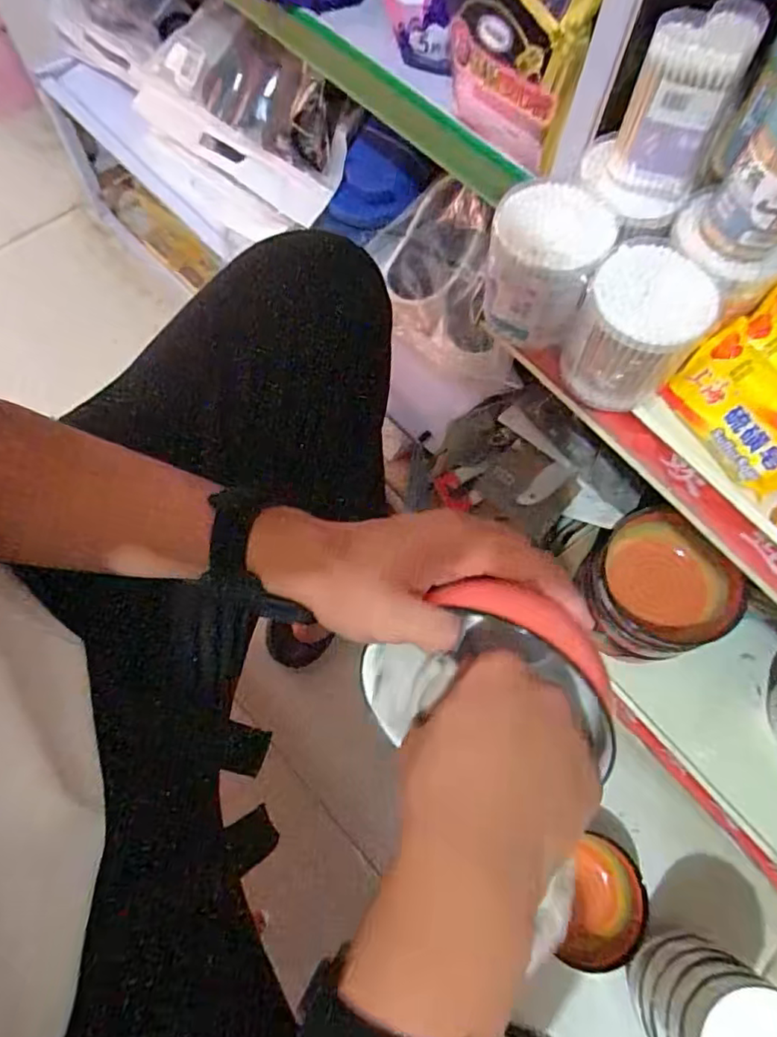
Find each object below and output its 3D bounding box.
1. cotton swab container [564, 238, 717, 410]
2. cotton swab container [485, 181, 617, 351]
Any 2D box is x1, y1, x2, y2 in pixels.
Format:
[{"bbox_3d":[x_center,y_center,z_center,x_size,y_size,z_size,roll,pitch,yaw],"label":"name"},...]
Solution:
[{"bbox_3d":[0.151,-0.114,0.364,0.065,0.074,0.073,36,70,12],"label":"cotton swab container"},{"bbox_3d":[0.097,-0.162,0.375,0.067,0.071,0.071,1,67,-2],"label":"cotton swab container"}]

